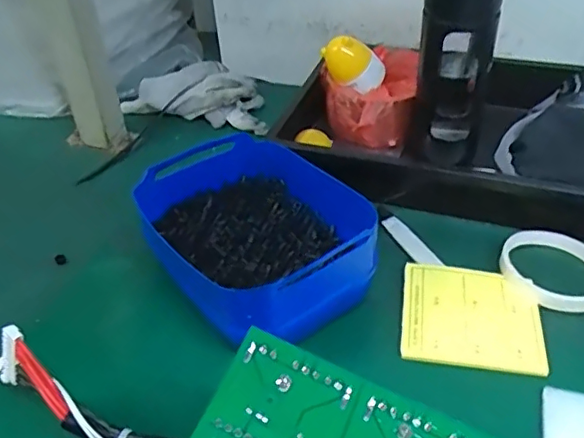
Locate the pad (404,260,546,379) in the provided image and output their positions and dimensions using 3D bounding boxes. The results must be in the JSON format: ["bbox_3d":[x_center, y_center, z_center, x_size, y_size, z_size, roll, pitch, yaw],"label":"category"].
[{"bbox_3d":[0.142,0.076,0.460,0.104,0.007,0.097,5,40,10],"label":"pad"}]

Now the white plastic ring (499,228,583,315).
[{"bbox_3d":[0.222,0.041,0.486,0.078,0.021,0.084,-2,40,2],"label":"white plastic ring"}]

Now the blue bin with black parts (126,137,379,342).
[{"bbox_3d":[-0.027,0.009,0.494,0.151,0.075,0.194,-29,46,-27],"label":"blue bin with black parts"}]

